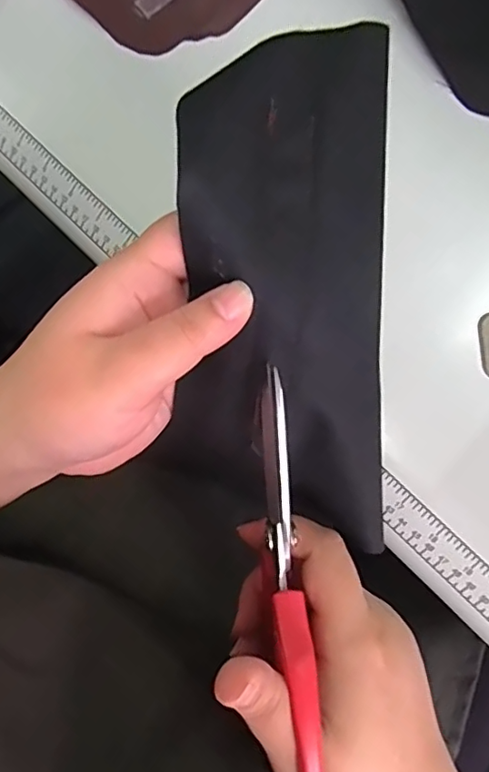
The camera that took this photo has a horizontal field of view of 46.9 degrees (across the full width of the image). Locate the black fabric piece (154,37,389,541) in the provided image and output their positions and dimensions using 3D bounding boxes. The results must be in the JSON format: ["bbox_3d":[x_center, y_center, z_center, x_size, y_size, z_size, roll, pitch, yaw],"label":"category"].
[{"bbox_3d":[0.015,-0.025,0.215,0.087,0.019,0.192,-9,106,-18],"label":"black fabric piece"}]

